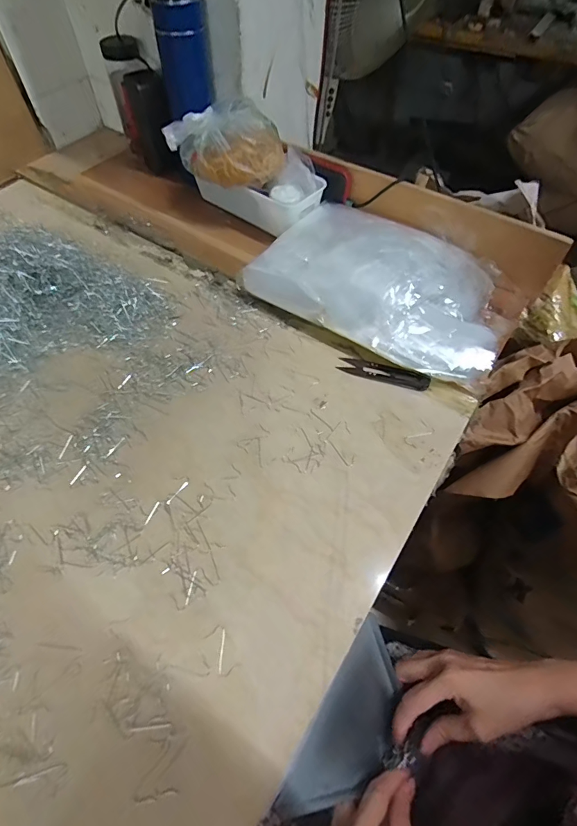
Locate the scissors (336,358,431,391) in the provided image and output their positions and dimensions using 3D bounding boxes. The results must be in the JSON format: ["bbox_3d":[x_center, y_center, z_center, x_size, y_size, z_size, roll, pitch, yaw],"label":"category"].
[{"bbox_3d":[0.111,-0.048,0.474,0.104,0.015,0.025,21,59,11],"label":"scissors"}]

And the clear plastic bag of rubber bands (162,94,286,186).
[{"bbox_3d":[-0.084,-0.370,0.560,0.154,0.070,0.082,18,58,9],"label":"clear plastic bag of rubber bands"}]

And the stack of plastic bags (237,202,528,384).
[{"bbox_3d":[0.123,-0.170,0.523,0.318,0.071,0.197,30,61,16],"label":"stack of plastic bags"}]

